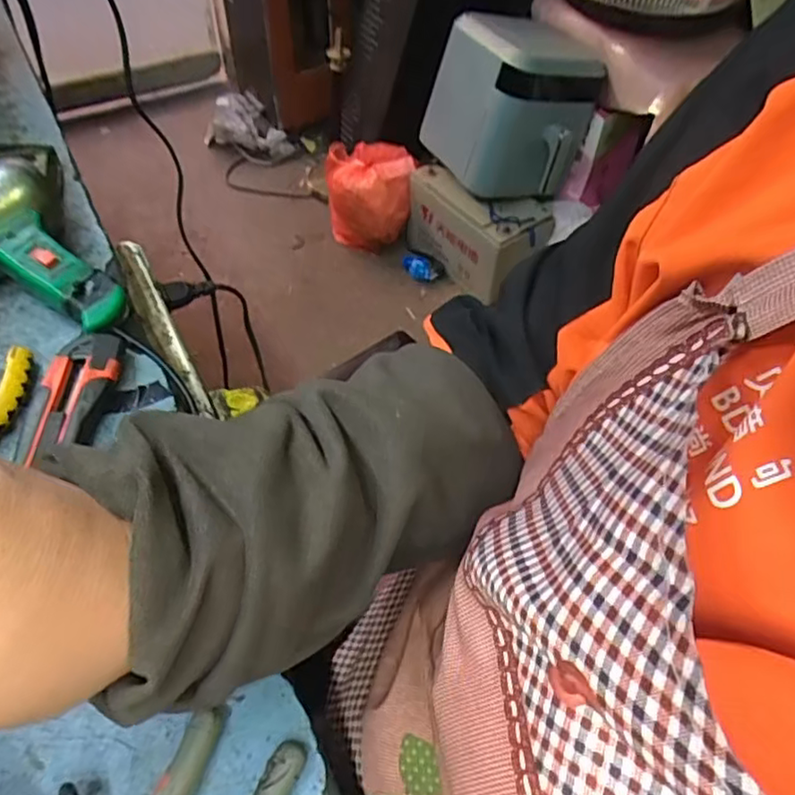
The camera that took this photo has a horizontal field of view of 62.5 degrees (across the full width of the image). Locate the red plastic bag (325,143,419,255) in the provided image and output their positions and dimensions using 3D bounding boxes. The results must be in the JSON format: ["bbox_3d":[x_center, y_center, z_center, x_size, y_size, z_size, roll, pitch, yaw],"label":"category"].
[{"bbox_3d":[-0.070,-0.519,1.680,0.213,0.195,0.171,-5,53,-7],"label":"red plastic bag"}]

